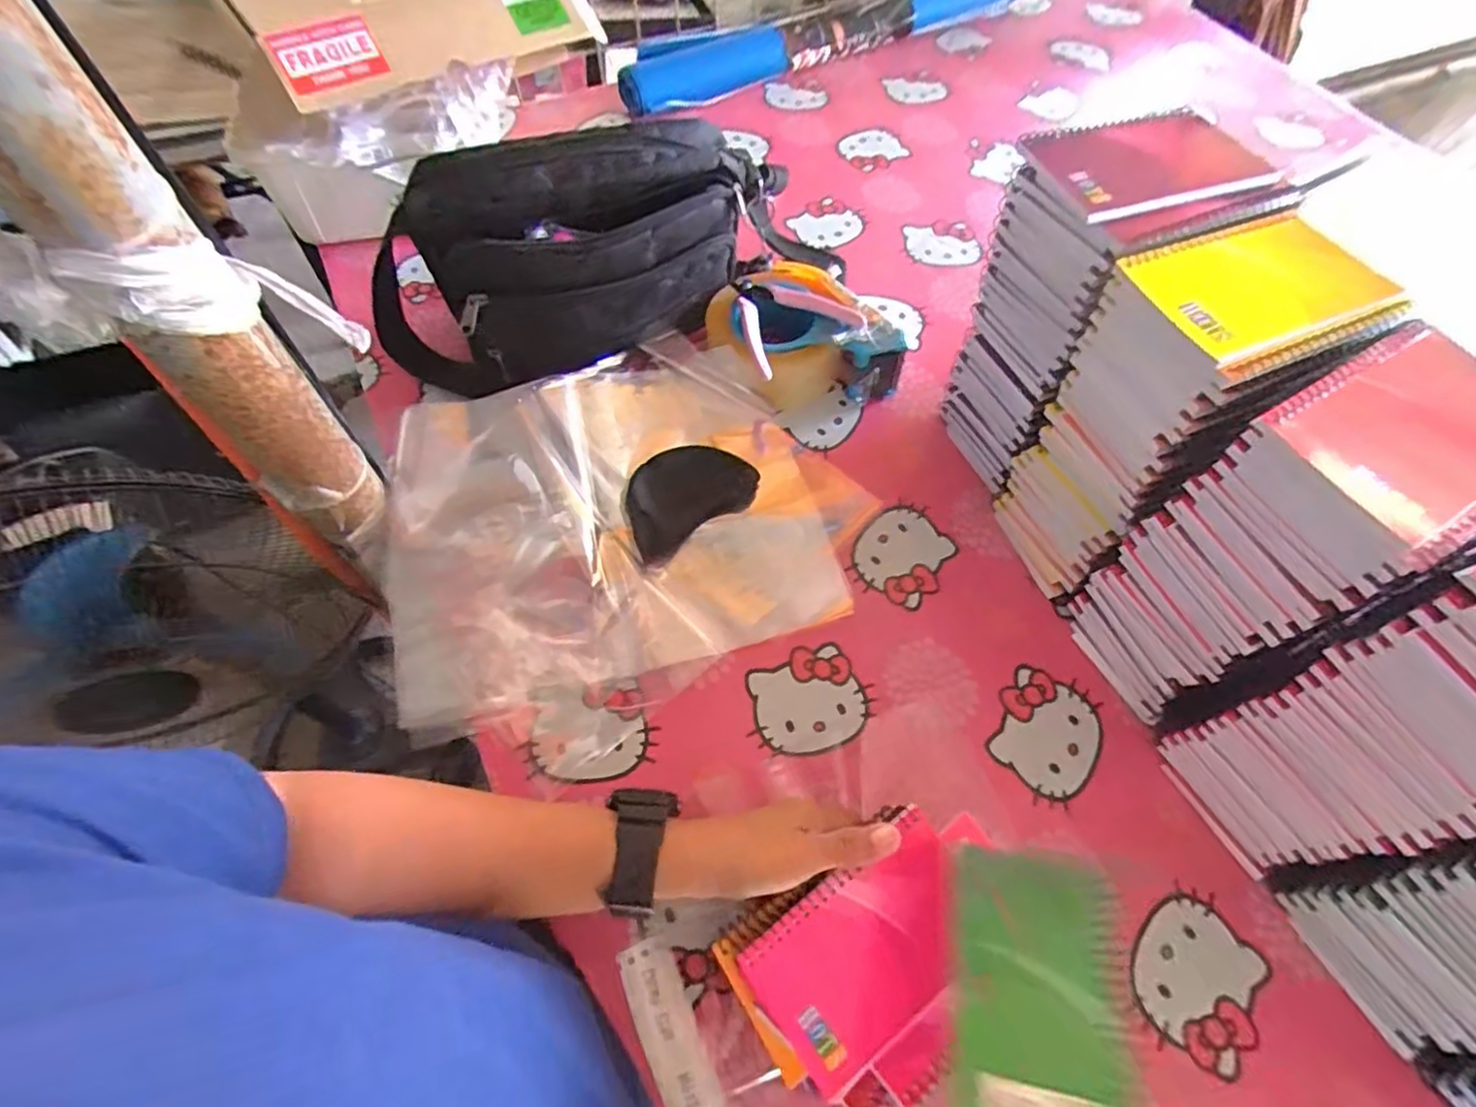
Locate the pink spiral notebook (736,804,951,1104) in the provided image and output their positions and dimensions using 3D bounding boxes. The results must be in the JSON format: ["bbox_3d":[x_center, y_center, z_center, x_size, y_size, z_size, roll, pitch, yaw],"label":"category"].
[{"bbox_3d":[0.074,0.215,0.373,0.128,0.005,0.082,-33,78,-17],"label":"pink spiral notebook"}]

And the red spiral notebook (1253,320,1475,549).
[{"bbox_3d":[0.320,-0.062,0.322,0.121,0.009,0.082,-29,66,-16],"label":"red spiral notebook"}]

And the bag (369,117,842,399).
[{"bbox_3d":[-0.100,-0.234,0.561,0.398,0.176,0.096,-15,63,-10],"label":"bag"}]

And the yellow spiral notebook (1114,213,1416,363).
[{"bbox_3d":[0.283,-0.148,0.369,0.125,0.006,0.083,-20,63,-12],"label":"yellow spiral notebook"}]

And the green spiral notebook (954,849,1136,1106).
[{"bbox_3d":[0.142,0.211,0.319,0.076,0.010,0.130,9,50,4],"label":"green spiral notebook"}]

